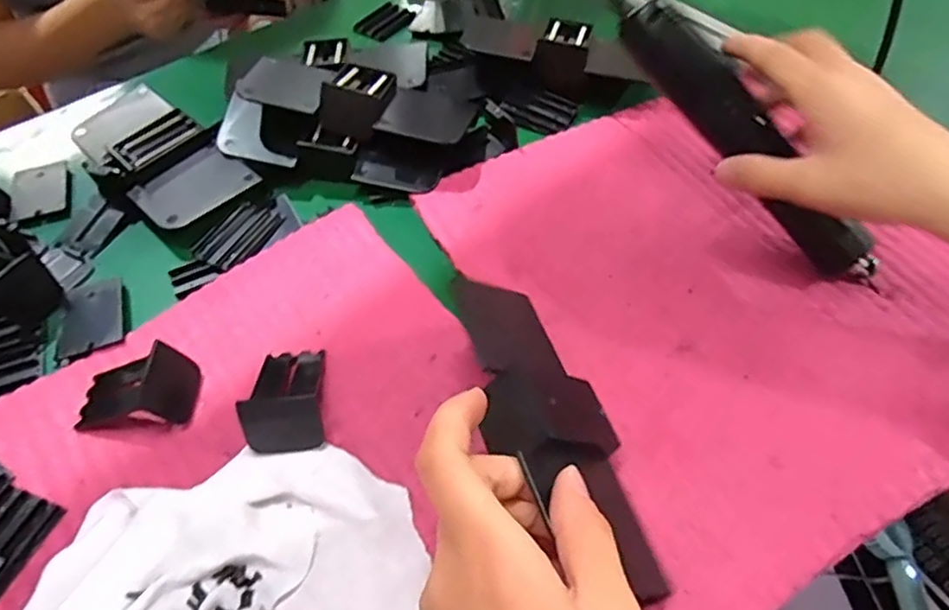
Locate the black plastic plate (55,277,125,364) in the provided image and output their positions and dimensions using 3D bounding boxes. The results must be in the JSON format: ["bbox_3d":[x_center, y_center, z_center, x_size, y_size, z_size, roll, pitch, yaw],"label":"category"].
[{"bbox_3d":[-0.231,0.007,0.383,0.036,0.005,0.056,-18,55,-12],"label":"black plastic plate"}]

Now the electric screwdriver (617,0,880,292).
[{"bbox_3d":[0.167,-0.095,0.380,0.209,0.029,0.025,47,63,-4],"label":"electric screwdriver"}]

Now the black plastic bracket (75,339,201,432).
[{"bbox_3d":[-0.181,0.041,0.337,0.059,0.029,0.040,-1,53,0],"label":"black plastic bracket"}]

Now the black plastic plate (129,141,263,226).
[{"bbox_3d":[-0.193,-0.082,0.437,0.060,0.004,0.070,37,66,24],"label":"black plastic plate"}]

